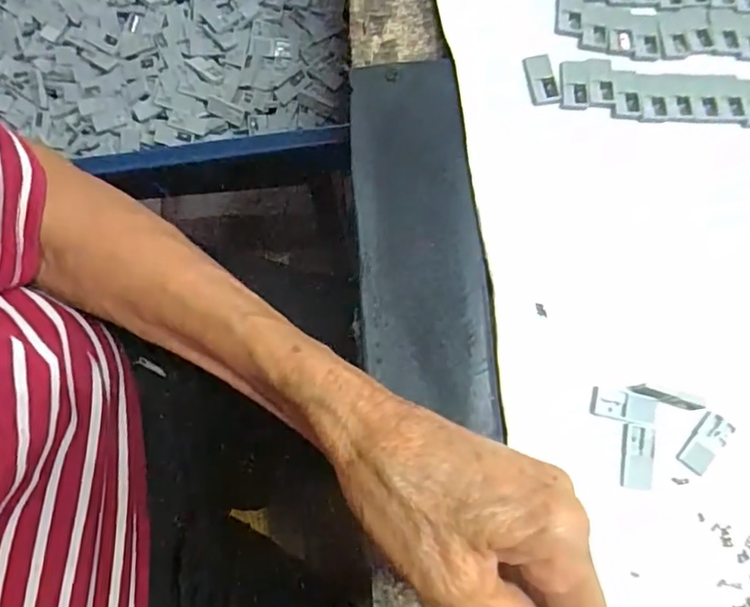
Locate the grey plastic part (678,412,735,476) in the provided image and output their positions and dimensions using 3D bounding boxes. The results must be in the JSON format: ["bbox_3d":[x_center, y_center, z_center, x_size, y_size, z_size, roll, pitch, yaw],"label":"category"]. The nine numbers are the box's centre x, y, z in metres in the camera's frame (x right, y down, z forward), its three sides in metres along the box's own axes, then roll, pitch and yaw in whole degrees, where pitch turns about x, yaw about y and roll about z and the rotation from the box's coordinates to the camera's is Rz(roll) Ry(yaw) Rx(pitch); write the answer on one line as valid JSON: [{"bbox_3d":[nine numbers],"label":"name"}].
[{"bbox_3d":[0.147,0.062,0.248,0.013,0.004,0.028,37,80,10],"label":"grey plastic part"}]

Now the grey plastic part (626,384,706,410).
[{"bbox_3d":[0.131,0.041,0.251,0.032,0.007,0.006,15,77,5],"label":"grey plastic part"}]

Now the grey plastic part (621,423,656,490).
[{"bbox_3d":[0.117,0.067,0.247,0.014,0.004,0.028,8,76,4],"label":"grey plastic part"}]

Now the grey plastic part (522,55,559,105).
[{"bbox_3d":[0.087,-0.117,0.293,0.014,0.004,0.027,-11,76,-1],"label":"grey plastic part"}]

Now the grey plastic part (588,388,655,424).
[{"bbox_3d":[0.112,0.046,0.252,0.028,0.004,0.012,12,77,5],"label":"grey plastic part"}]

